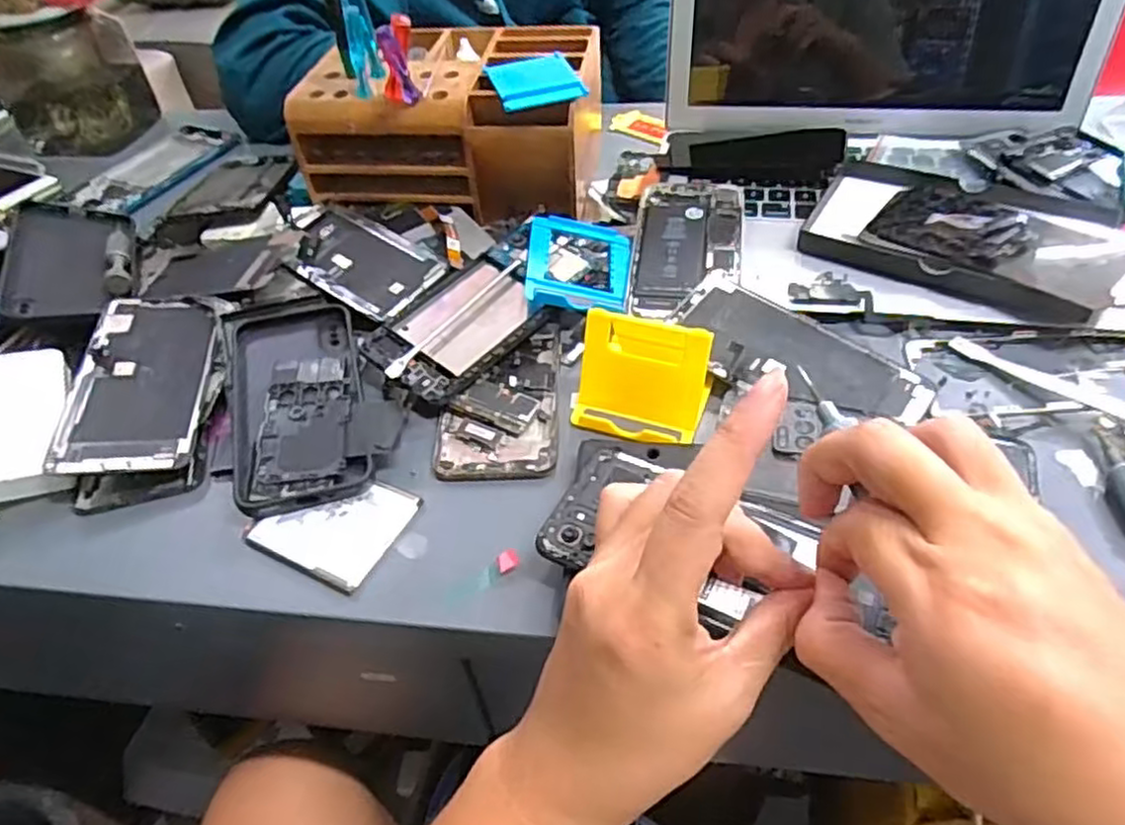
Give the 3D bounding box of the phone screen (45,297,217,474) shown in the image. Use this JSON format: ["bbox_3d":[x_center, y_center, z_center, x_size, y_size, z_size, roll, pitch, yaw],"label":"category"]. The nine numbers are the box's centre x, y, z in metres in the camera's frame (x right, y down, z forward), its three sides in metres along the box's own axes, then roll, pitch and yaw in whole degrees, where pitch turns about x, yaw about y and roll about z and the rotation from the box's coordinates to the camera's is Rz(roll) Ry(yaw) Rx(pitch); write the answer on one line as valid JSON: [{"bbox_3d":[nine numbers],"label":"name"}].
[{"bbox_3d":[-0.257,-0.022,0.448,0.072,0.006,0.141,-2,48,-13],"label":"phone screen"}]

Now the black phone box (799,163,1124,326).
[{"bbox_3d":[0.271,-0.123,0.484,0.194,0.024,0.117,26,54,26],"label":"black phone box"}]

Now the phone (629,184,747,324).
[{"bbox_3d":[0.088,-0.120,0.507,0.073,0.011,0.145,5,47,10],"label":"phone"}]

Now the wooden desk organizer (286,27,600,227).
[{"bbox_3d":[-0.081,-0.230,0.562,0.211,0.102,0.137,3,47,8],"label":"wooden desk organizer"}]

